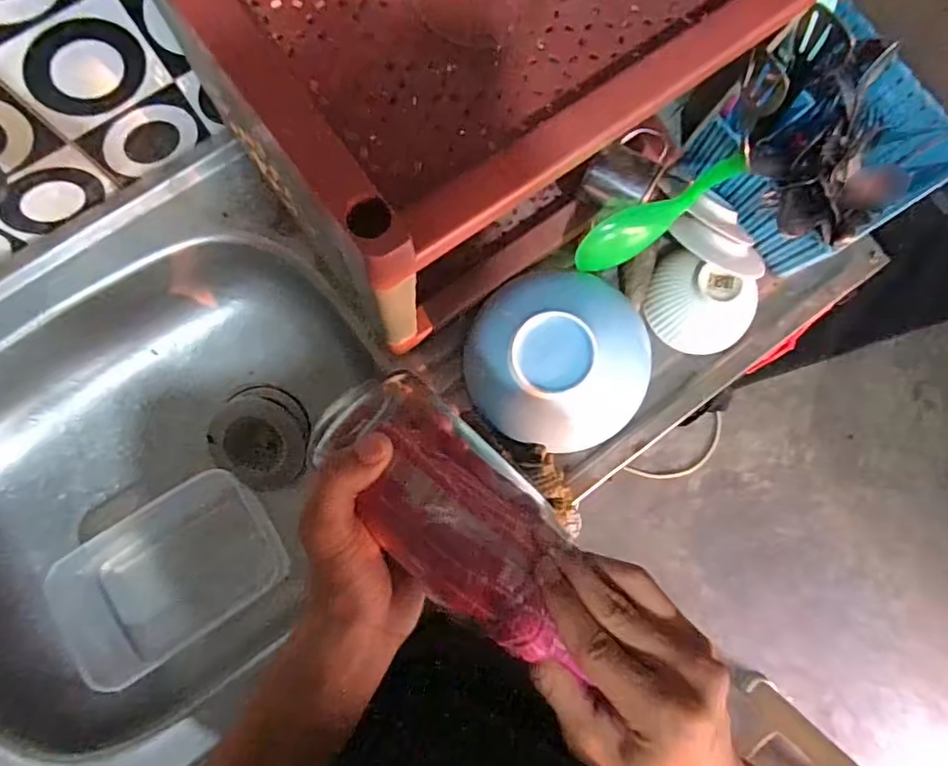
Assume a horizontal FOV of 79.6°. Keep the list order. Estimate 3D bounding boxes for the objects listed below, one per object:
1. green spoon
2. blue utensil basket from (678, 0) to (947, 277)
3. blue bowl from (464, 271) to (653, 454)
[{"bbox_3d":[0.163,-0.154,0.513,0.164,0.051,0.028,-31,41,7],"label":"green spoon"},{"bbox_3d":[0.298,-0.200,0.495,0.127,0.146,0.157,-35,86,-7],"label":"blue utensil basket"},{"bbox_3d":[0.078,-0.022,0.511,0.161,0.086,0.153,0,83,-4],"label":"blue bowl"}]

